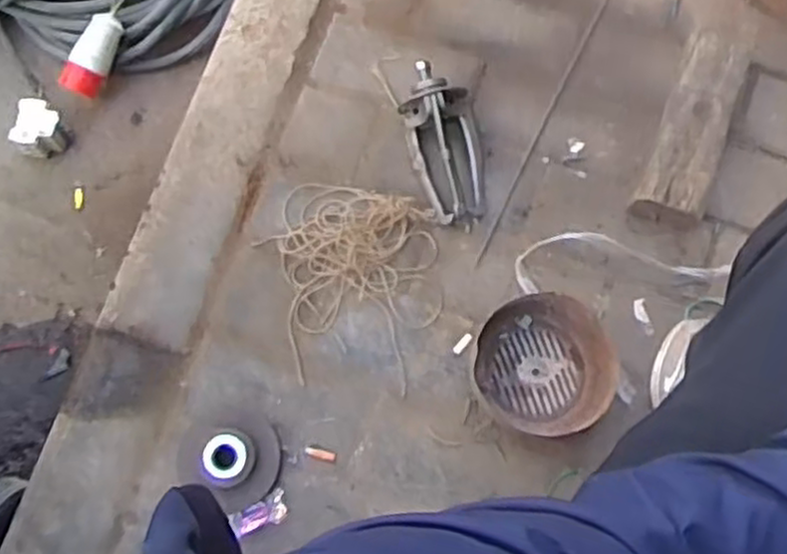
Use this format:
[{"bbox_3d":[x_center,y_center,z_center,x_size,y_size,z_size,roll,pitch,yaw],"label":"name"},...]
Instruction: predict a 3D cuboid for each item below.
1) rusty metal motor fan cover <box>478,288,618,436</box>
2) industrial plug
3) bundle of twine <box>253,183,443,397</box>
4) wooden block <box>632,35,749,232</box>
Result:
[{"bbox_3d":[0.191,0.111,0.977,0.177,0.065,0.163,29,75,6],"label":"rusty metal motor fan cover"},{"bbox_3d":[-0.480,-0.352,1.236,0.057,0.063,0.140,34,106,8],"label":"industrial plug"},{"bbox_3d":[-0.058,0.001,1.024,0.234,0.039,0.268,0,74,-2],"label":"bundle of twine"},{"bbox_3d":[0.405,-0.208,1.065,0.090,0.071,0.287,20,74,4],"label":"wooden block"}]

